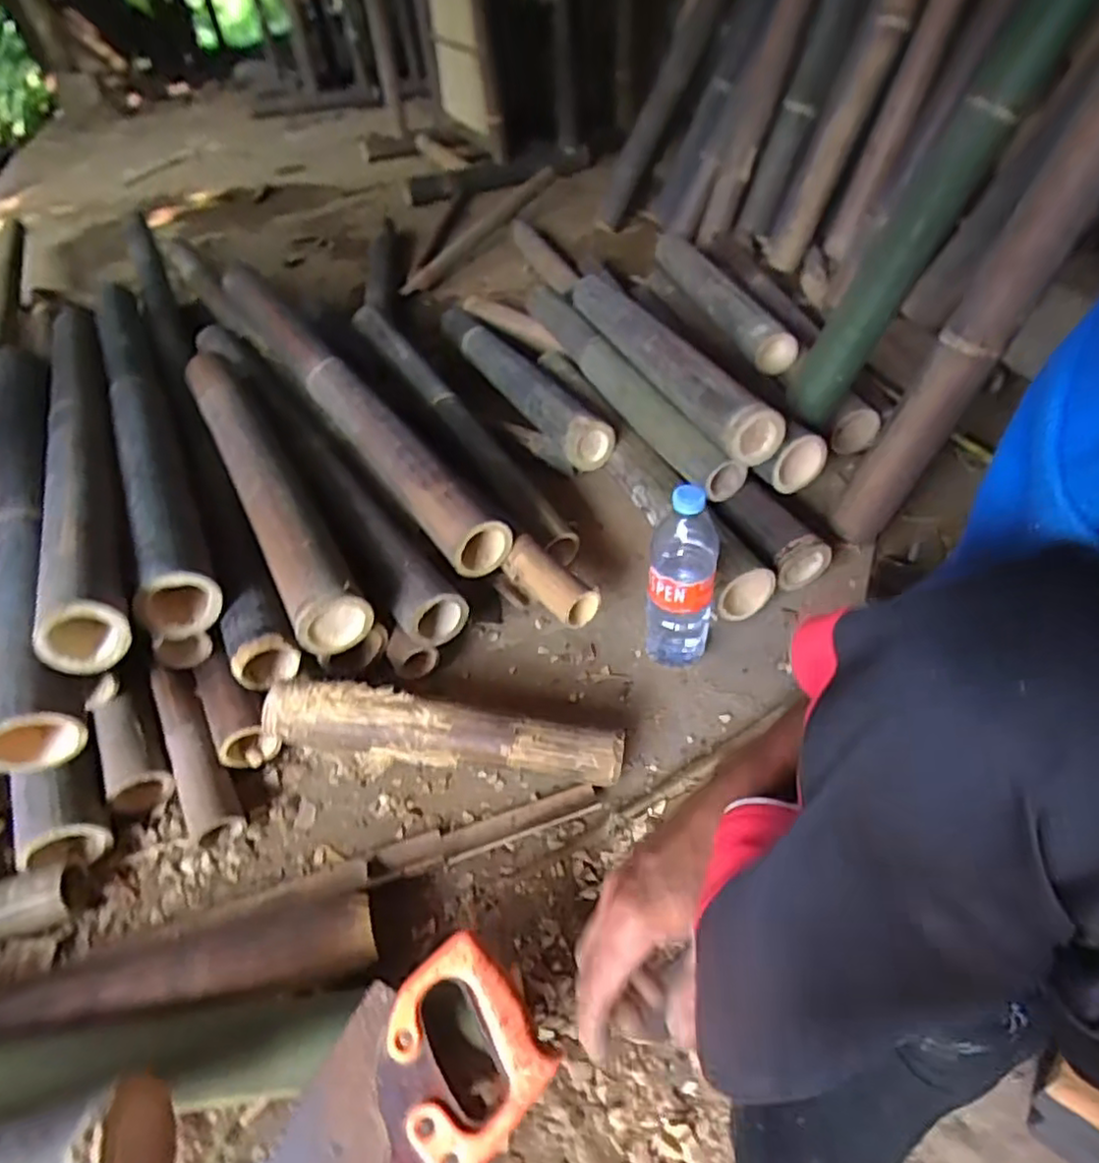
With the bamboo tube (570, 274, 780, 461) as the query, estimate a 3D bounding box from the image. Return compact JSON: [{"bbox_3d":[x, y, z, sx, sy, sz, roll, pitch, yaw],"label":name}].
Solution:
[{"bbox_3d":[0.145,-0.343,0.977,0.073,0.066,0.546,-18,46,-14],"label":"bamboo tube"}]

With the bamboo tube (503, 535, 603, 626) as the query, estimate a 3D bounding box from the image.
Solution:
[{"bbox_3d":[0.005,-0.002,0.802,0.056,0.056,0.118,-34,51,-27],"label":"bamboo tube"}]

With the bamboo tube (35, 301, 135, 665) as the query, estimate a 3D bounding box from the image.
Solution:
[{"bbox_3d":[-0.618,-0.209,0.880,0.081,0.070,0.856,-22,47,-18],"label":"bamboo tube"}]

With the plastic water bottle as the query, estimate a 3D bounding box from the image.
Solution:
[{"bbox_3d":[0.140,-0.005,0.721,0.070,0.237,0.065,9,46,13],"label":"plastic water bottle"}]

